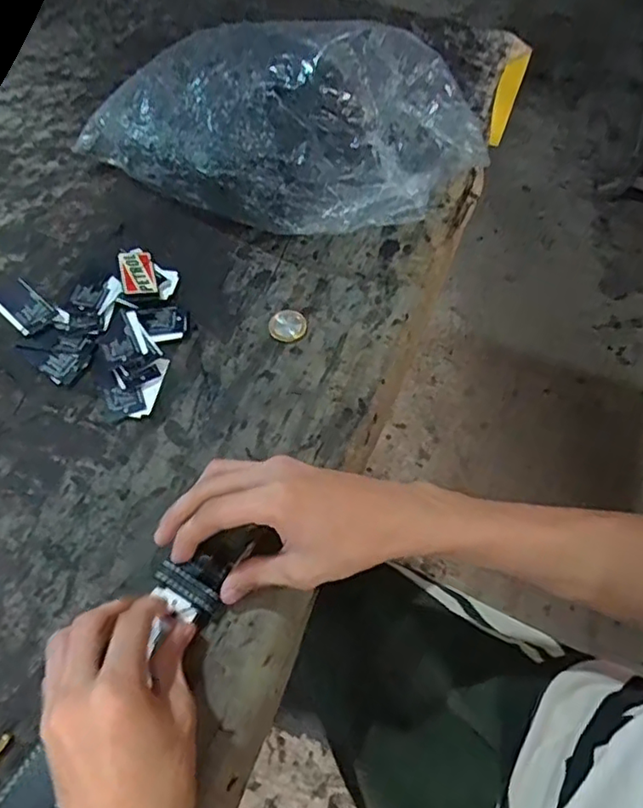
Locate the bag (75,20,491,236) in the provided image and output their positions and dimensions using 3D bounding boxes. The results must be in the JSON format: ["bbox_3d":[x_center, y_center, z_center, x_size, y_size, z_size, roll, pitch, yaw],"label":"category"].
[{"bbox_3d":[-0.039,-0.237,0.500,0.293,0.135,0.157,28,64,14],"label":"bag"}]

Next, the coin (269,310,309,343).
[{"bbox_3d":[-0.026,-0.063,0.483,0.029,0.004,0.030,0,61,-1],"label":"coin"}]

